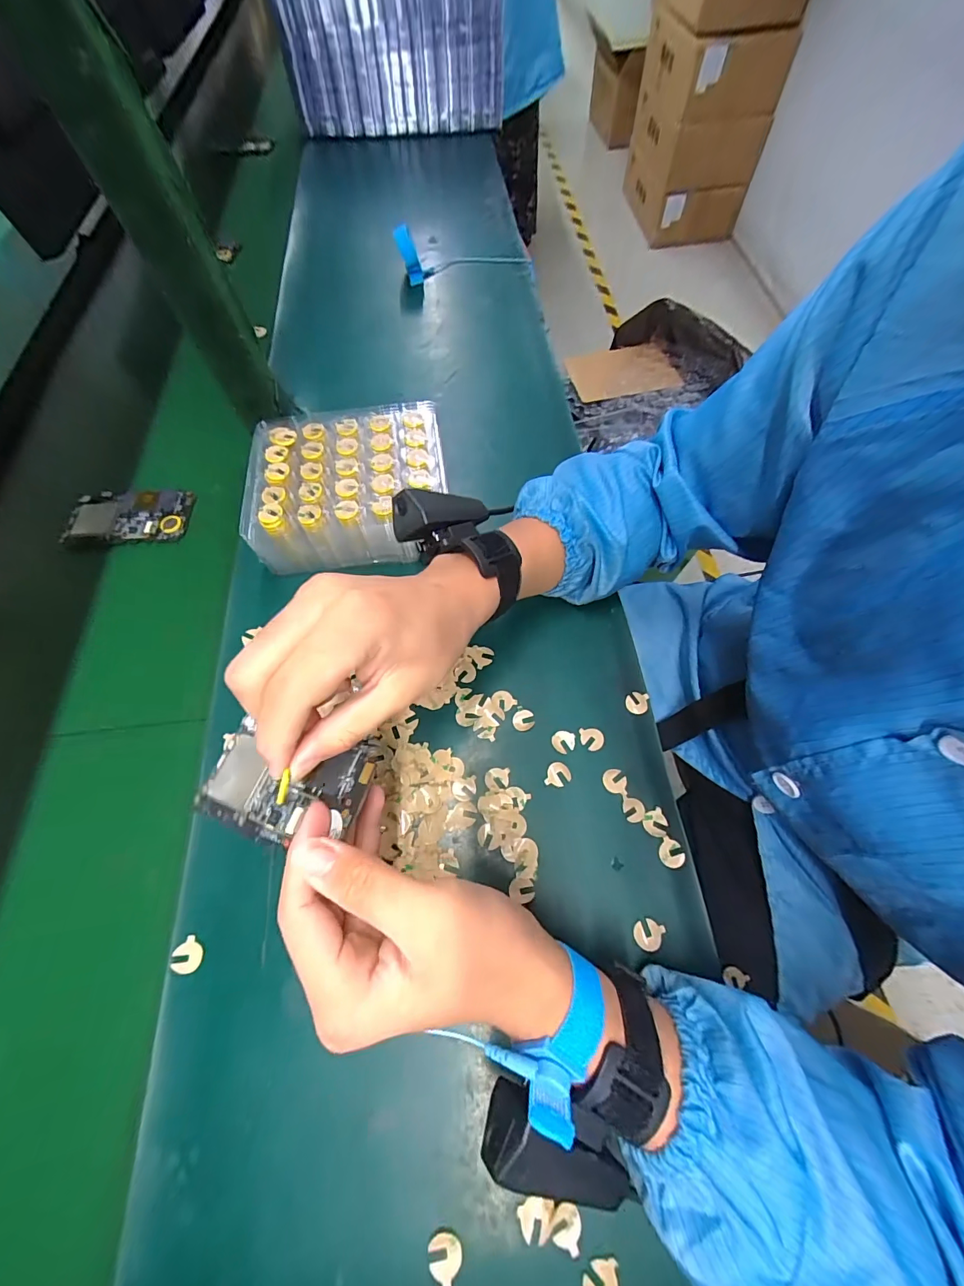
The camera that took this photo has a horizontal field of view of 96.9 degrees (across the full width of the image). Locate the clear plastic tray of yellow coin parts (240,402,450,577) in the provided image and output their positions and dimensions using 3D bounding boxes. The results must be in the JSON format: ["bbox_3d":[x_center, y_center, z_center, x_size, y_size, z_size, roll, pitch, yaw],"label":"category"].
[{"bbox_3d":[-0.123,-0.147,0.397,0.174,0.051,0.145,-9,65,-1],"label":"clear plastic tray of yellow coin parts"}]

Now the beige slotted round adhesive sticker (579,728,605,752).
[{"bbox_3d":[0.086,0.075,0.333,0.018,0.004,0.017,-1,65,2],"label":"beige slotted round adhesive sticker"}]

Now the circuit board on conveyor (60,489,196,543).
[{"bbox_3d":[-0.369,-0.134,0.447,0.123,0.013,0.060,0,65,3],"label":"circuit board on conveyor"}]

